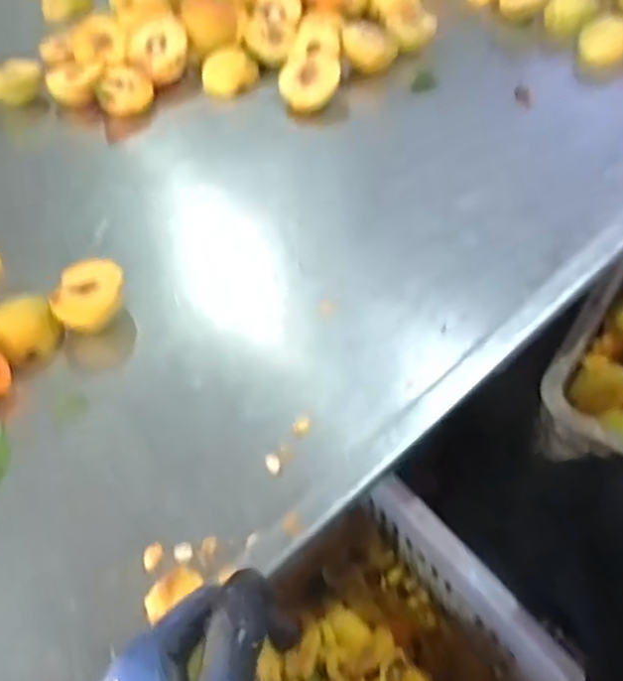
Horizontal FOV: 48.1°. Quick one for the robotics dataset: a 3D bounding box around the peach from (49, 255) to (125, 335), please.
[{"bbox_3d":[-0.183,-0.033,0.587,0.054,0.039,0.060,14,56,14],"label":"peach"}]

